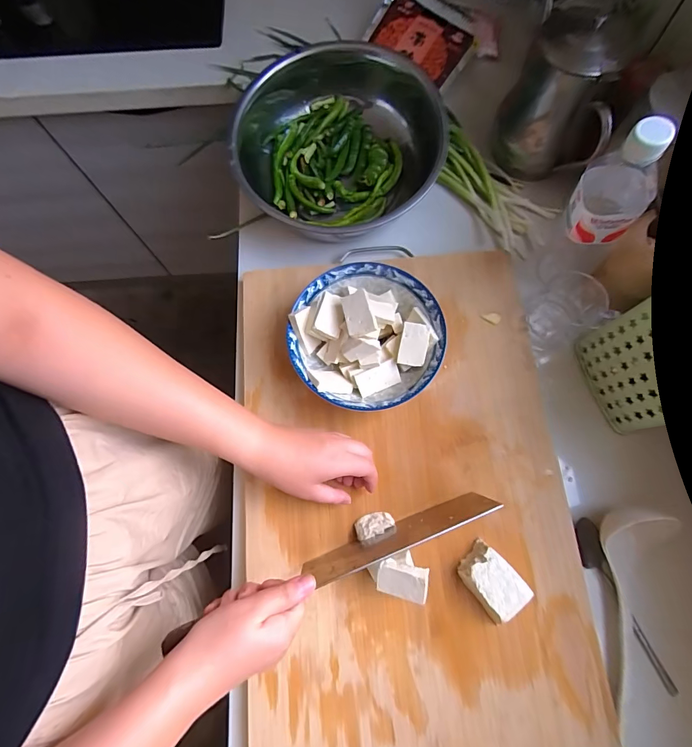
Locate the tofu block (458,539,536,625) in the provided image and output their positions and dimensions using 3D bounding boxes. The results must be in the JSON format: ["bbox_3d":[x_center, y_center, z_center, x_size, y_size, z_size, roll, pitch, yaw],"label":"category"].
[{"bbox_3d":[0.152,0.217,0.405,0.048,0.029,0.062,-41,78,-10],"label":"tofu block"}]

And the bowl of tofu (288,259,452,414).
[{"bbox_3d":[0.023,-0.043,0.458,0.172,0.080,0.171,0,74,1],"label":"bowl of tofu"}]

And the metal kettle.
[{"bbox_3d":[0.272,-0.345,0.499,0.124,0.158,0.126,24,76,7],"label":"metal kettle"}]

